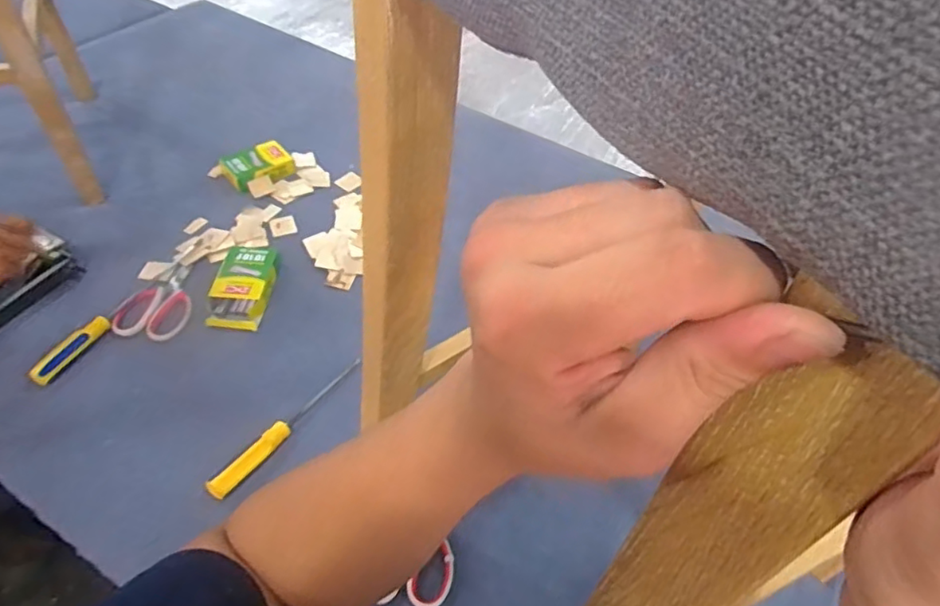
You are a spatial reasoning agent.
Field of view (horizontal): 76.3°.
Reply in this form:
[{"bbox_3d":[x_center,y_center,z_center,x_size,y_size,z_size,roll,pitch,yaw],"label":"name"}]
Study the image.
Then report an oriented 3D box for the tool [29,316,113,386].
[{"bbox_3d":[-0.548,0.063,0.824,0.029,0.013,0.118,21,50,13],"label":"tool"}]

